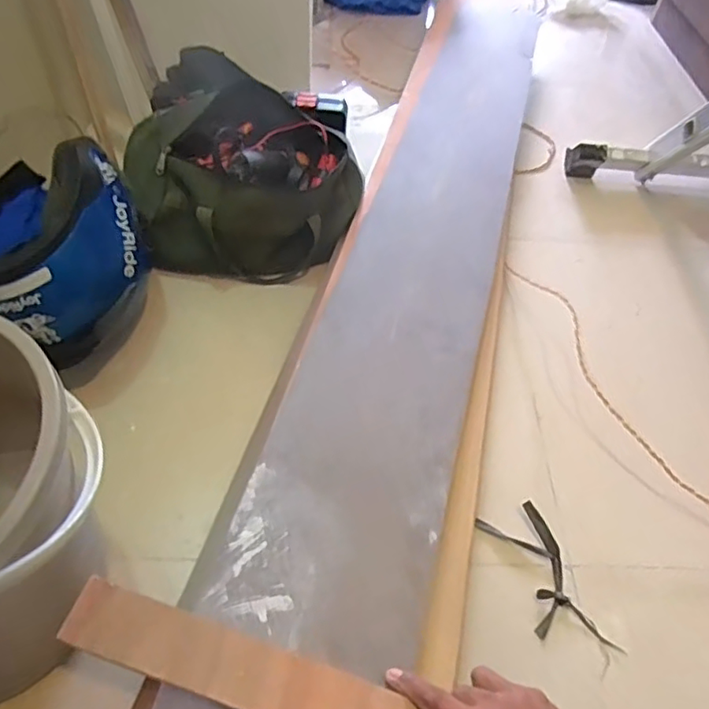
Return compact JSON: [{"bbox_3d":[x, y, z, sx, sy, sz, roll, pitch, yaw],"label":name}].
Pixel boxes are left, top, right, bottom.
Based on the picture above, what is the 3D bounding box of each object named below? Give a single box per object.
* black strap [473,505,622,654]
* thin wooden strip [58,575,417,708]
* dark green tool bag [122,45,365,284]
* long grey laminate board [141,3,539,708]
[{"bbox_3d":[0.225,0.263,0.700,0.076,0.020,0.189,-16,55,-17],"label":"black strap"},{"bbox_3d":[-0.090,0.275,0.517,0.317,0.011,0.055,21,59,1],"label":"thin wooden strip"},{"bbox_3d":[-0.203,-0.325,1.007,0.344,0.198,0.407,-17,55,-18],"label":"dark green tool bag"},{"bbox_3d":[0.102,-0.155,0.932,0.237,0.044,1.708,15,52,7],"label":"long grey laminate board"}]

